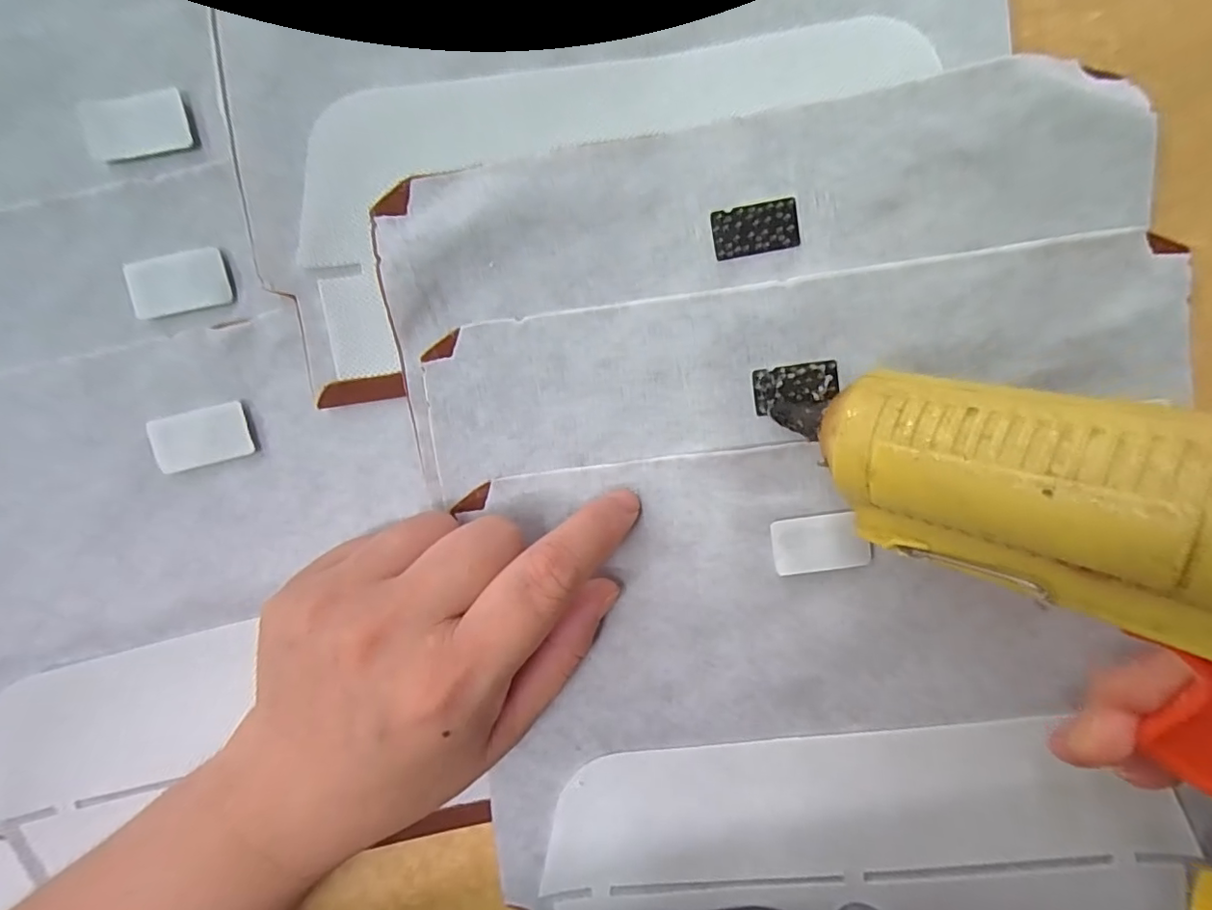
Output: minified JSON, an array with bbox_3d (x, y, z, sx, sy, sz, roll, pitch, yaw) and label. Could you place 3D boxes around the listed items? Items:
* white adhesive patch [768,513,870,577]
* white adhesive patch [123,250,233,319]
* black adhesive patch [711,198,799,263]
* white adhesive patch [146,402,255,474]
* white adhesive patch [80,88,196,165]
[{"bbox_3d":[0.074,0.030,0.189,0.032,0.004,0.019,-8,94,4],"label":"white adhesive patch"},{"bbox_3d":[-0.147,-0.059,0.189,0.034,0.004,0.019,-11,94,4],"label":"white adhesive patch"},{"bbox_3d":[0.051,-0.077,0.186,0.028,0.004,0.016,-9,94,4],"label":"black adhesive patch"},{"bbox_3d":[-0.142,-0.006,0.193,0.033,0.005,0.019,-14,94,4],"label":"white adhesive patch"},{"bbox_3d":[-0.158,-0.112,0.185,0.034,0.004,0.020,-11,94,4],"label":"white adhesive patch"}]

